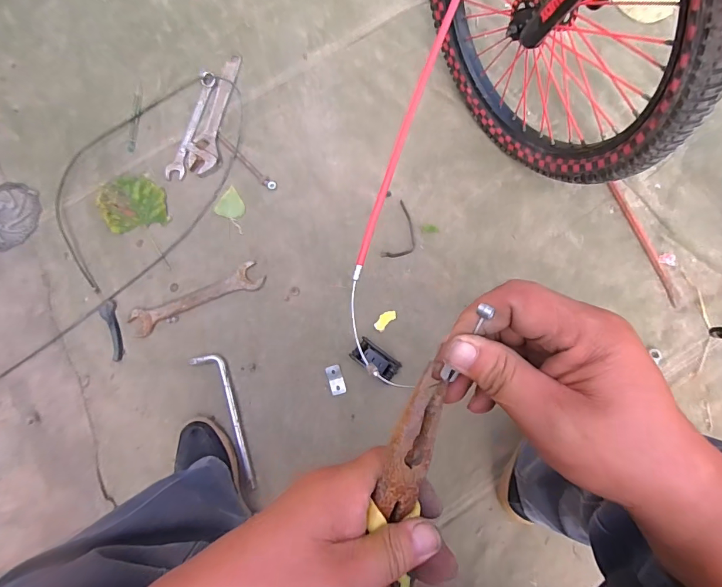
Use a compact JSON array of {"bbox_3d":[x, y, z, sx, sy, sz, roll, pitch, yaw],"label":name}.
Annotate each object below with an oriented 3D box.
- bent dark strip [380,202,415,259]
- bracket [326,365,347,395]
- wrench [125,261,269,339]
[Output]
[{"bbox_3d":[0.084,-0.117,0.762,0.056,0.004,0.118,20,84,5],"label":"bent dark strip"},{"bbox_3d":[-0.045,0.159,0.731,0.027,0.010,0.052,-16,82,0],"label":"bracket"},{"bbox_3d":[-0.318,0.012,0.769,0.264,0.019,0.052,-23,82,-1],"label":"wrench"}]

